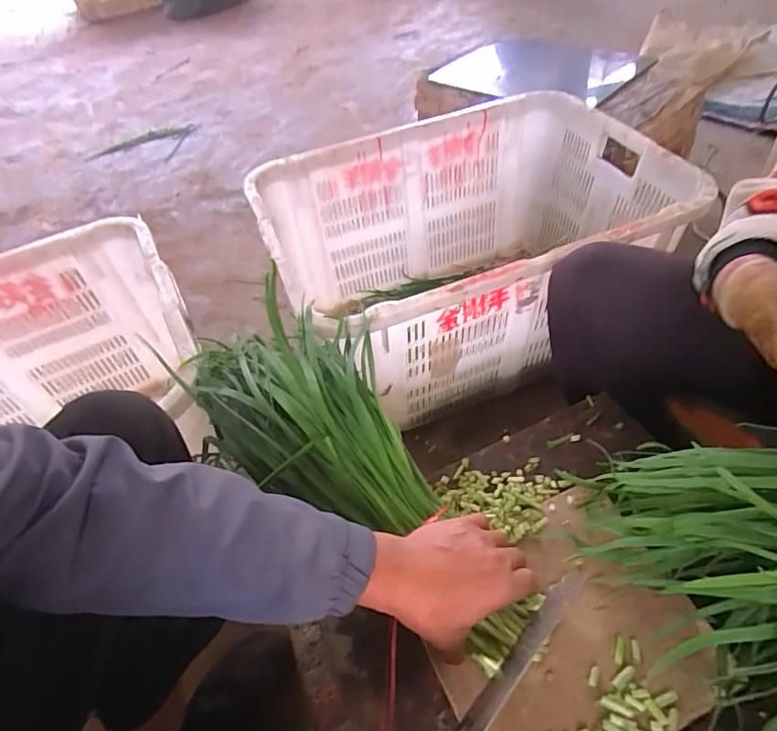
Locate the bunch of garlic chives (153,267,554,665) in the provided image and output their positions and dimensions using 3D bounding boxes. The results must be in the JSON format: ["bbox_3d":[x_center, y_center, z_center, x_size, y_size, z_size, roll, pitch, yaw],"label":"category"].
[{"bbox_3d":[-0.033,0.090,0.529,0.446,0.108,0.189,39,63,24],"label":"bunch of garlic chives"}]

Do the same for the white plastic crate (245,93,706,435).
[{"bbox_3d":[0.172,-0.205,0.954,0.737,0.346,0.483,-20,50,-10],"label":"white plastic crate"}]

